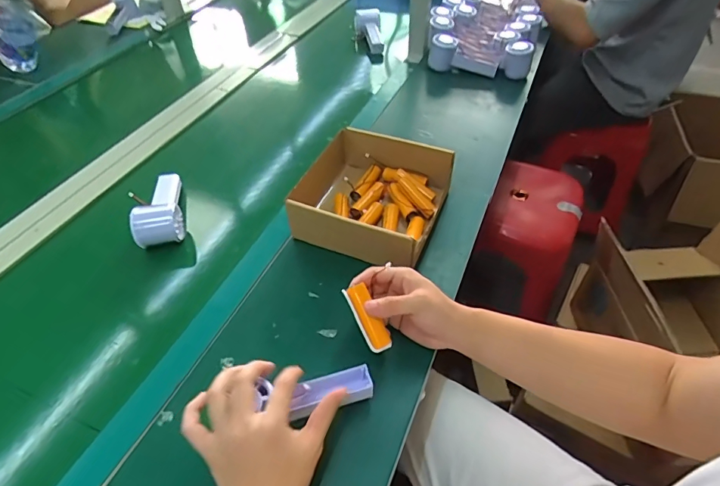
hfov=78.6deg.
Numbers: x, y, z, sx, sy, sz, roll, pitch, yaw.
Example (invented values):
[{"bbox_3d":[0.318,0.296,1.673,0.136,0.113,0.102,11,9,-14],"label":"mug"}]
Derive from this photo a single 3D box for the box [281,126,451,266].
[{"bbox_3d":[0.022,-0.065,0.631,0.180,0.074,0.201,14,49,14],"label":"box"}]

